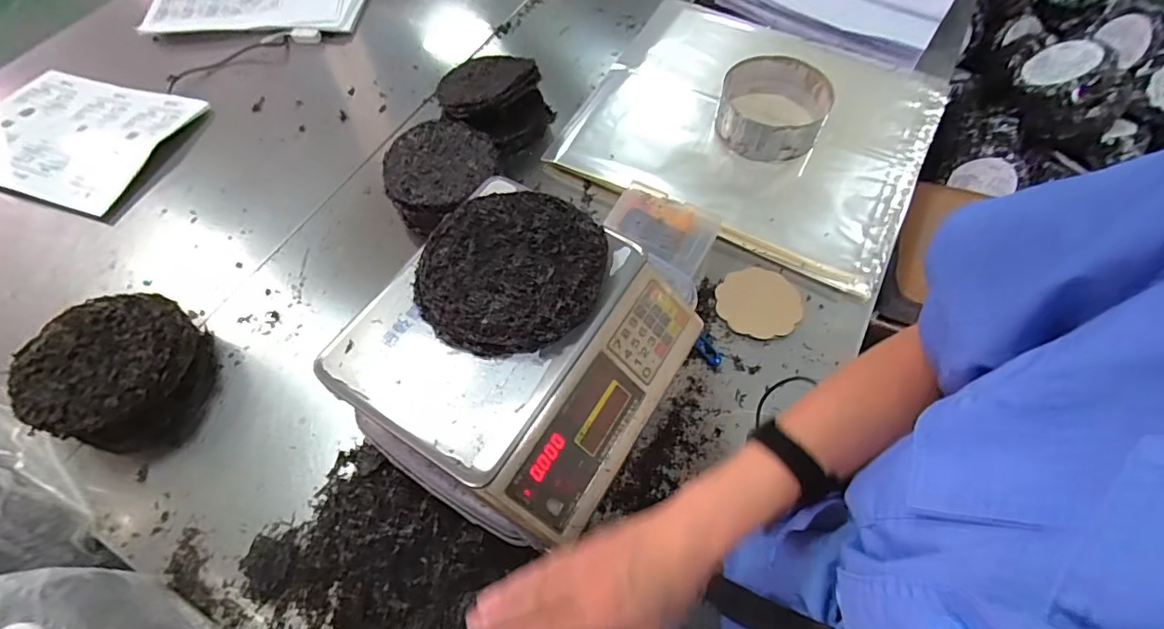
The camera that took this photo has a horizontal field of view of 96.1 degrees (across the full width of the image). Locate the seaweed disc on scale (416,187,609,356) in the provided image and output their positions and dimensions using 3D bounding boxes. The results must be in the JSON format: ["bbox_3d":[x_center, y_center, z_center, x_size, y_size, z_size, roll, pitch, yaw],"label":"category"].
[{"bbox_3d":[-0.078,-0.052,0.579,0.196,0.019,0.199,-1,62,1],"label":"seaweed disc on scale"}]

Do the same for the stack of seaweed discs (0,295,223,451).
[{"bbox_3d":[-0.707,0.084,0.807,0.210,0.117,0.229,4,63,4],"label":"stack of seaweed discs"}]

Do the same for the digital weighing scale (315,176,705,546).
[{"bbox_3d":[-0.063,0.037,0.599,0.306,0.102,0.349,29,66,16],"label":"digital weighing scale"}]

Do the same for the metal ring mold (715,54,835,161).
[{"bbox_3d":[0.370,-0.403,1.032,0.203,0.094,0.214,23,65,13],"label":"metal ring mold"}]

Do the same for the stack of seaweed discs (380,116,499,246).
[{"bbox_3d":[-0.259,-0.257,0.991,0.211,0.091,0.202,-26,65,-12],"label":"stack of seaweed discs"}]

